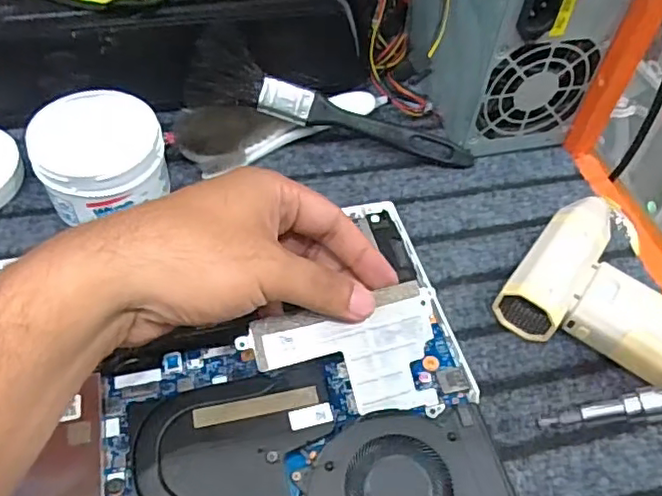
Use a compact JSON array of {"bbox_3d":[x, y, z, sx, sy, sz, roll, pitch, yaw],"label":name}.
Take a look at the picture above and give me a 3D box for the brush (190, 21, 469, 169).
[{"bbox_3d":[0.002,-0.097,0.422,0.201,0.020,0.052,17,88,-9],"label":"brush"}]

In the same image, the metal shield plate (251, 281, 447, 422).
[{"bbox_3d":[0.008,0.052,0.291,0.087,0.007,0.060,-6,81,-9],"label":"metal shield plate"}]

